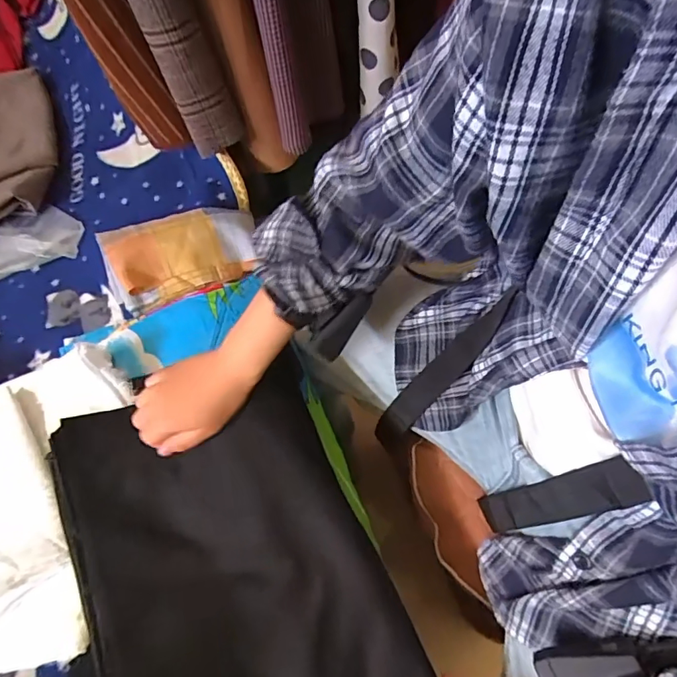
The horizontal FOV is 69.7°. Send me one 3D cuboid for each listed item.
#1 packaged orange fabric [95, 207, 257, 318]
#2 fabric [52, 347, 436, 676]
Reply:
[{"bbox_3d":[-0.192,-0.101,0.593,0.179,0.050,0.100,-18,61,-6],"label":"packaged orange fabric"},{"bbox_3d":[-0.086,0.211,0.415,0.236,0.070,0.375,-23,62,-9],"label":"fabric"}]

